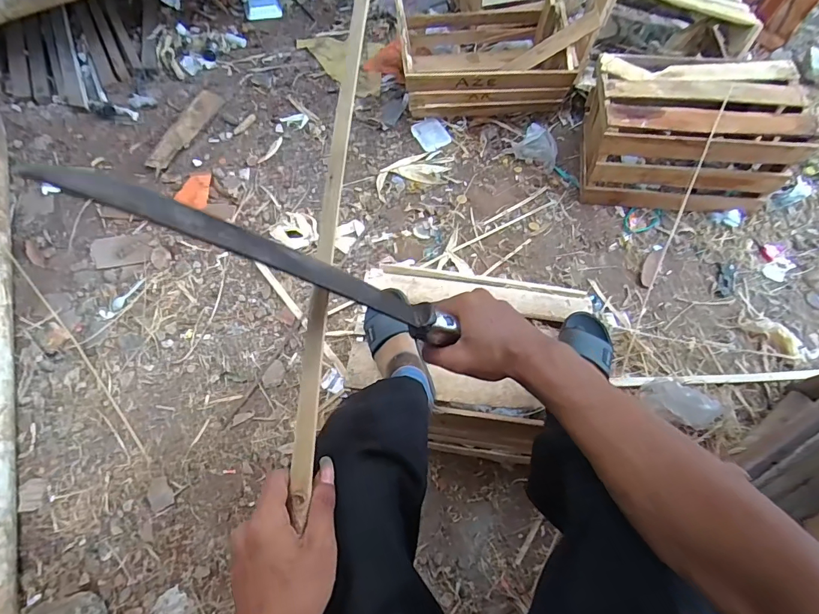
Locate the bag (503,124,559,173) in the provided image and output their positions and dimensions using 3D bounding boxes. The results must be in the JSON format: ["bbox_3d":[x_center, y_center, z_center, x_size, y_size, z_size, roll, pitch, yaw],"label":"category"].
[{"bbox_3d":[0.496,-0.620,1.689,0.123,0.108,0.205,-40,70,-17],"label":"bag"}]

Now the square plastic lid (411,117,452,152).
[{"bbox_3d":[0.093,-0.721,1.800,0.127,0.017,0.158,-24,66,-10],"label":"square plastic lid"}]

